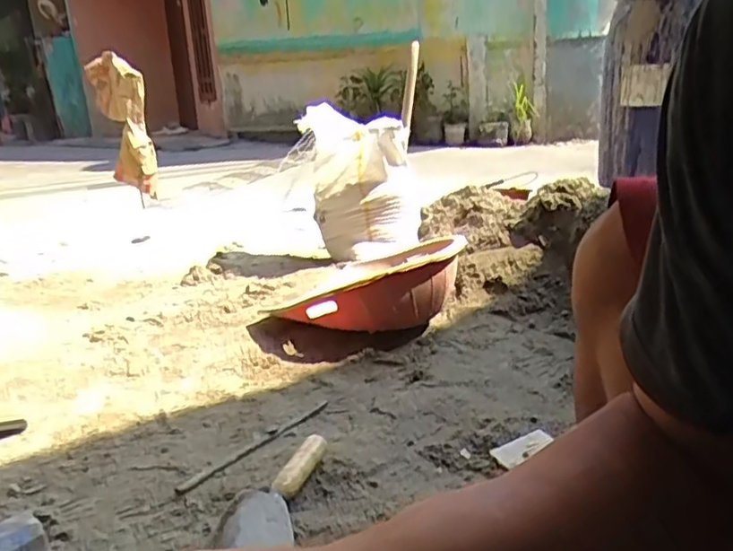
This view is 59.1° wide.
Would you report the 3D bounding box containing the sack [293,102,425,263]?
[{"bbox_3d":[-0.008,-0.233,1.740,0.290,0.390,0.212,-1,18,8],"label":"sack"}]

